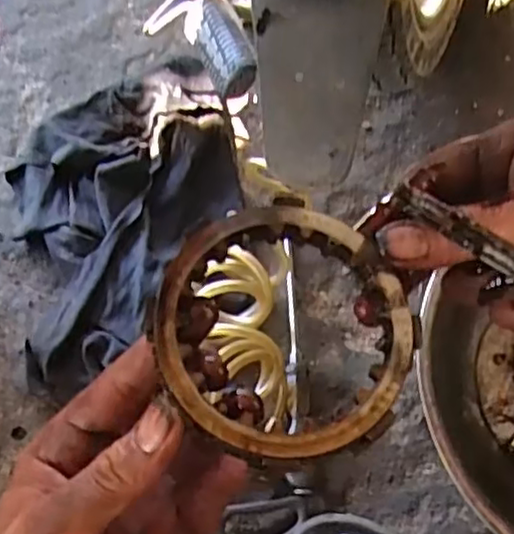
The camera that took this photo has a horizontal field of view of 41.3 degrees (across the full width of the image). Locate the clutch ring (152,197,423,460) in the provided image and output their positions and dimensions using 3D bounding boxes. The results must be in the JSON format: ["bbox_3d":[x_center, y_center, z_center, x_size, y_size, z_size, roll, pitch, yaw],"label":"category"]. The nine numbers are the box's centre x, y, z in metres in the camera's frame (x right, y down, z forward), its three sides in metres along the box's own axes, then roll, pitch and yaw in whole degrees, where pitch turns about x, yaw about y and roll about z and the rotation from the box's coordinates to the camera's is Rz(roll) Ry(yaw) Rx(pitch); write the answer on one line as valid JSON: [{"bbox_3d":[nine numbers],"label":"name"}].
[{"bbox_3d":[0.011,0.024,0.274,0.101,0.015,0.101,1,69,-2],"label":"clutch ring"}]

